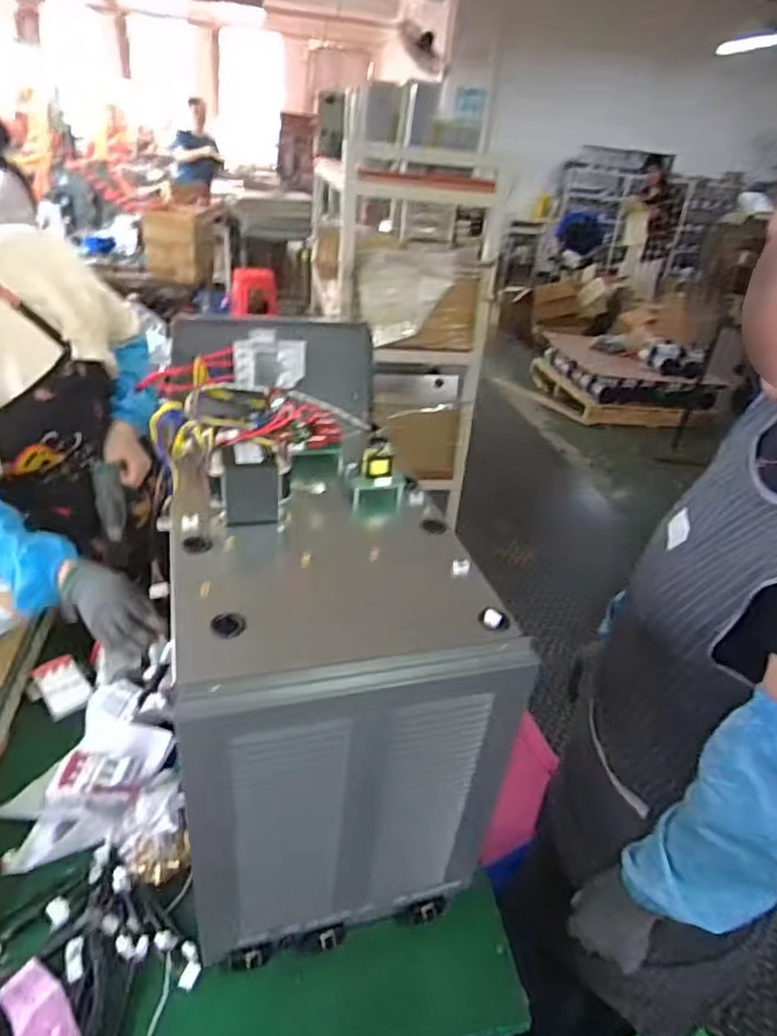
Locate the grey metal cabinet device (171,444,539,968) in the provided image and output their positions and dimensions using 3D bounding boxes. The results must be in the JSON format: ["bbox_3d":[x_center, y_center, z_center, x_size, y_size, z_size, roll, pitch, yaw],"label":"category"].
[{"bbox_3d":[-0.069,0.200,0.700,0.293,0.449,0.305,-5,32,-17],"label":"grey metal cabinet device"}]

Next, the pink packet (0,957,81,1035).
[{"bbox_3d":[-0.347,0.502,0.624,0.050,0.033,0.123,-23,41,-39],"label":"pink packet"}]

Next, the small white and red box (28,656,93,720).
[{"bbox_3d":[-0.511,0.263,0.966,0.097,0.033,0.071,30,39,35],"label":"small white and red box"}]

